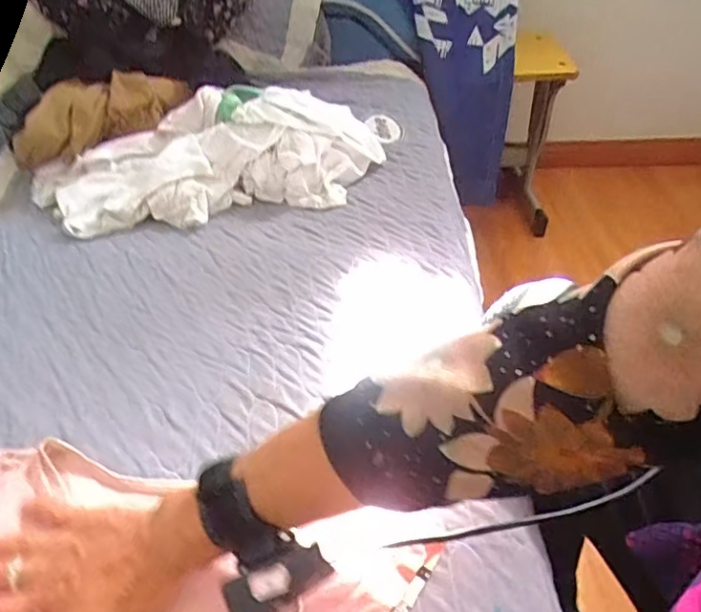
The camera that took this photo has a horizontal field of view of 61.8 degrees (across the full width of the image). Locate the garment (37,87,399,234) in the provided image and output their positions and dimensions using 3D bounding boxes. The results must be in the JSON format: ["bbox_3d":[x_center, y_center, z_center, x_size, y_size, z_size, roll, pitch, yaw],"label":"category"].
[{"bbox_3d":[-0.164,-0.209,0.783,0.513,0.101,0.184,-11,43,-11],"label":"garment"}]

